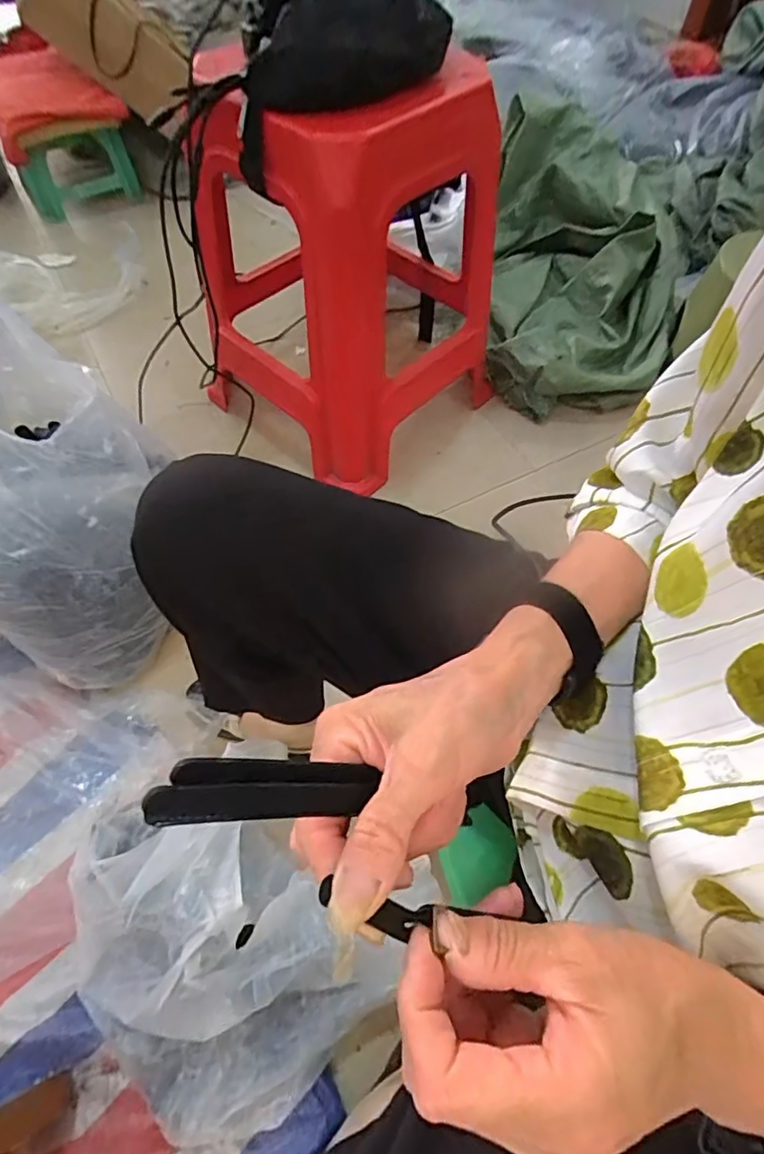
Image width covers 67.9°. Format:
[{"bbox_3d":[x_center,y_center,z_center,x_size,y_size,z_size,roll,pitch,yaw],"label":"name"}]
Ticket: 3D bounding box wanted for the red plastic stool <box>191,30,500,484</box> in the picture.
[{"bbox_3d":[-0.064,-0.466,0.885,0.408,0.522,0.397,-37,67,-23],"label":"red plastic stool"}]

